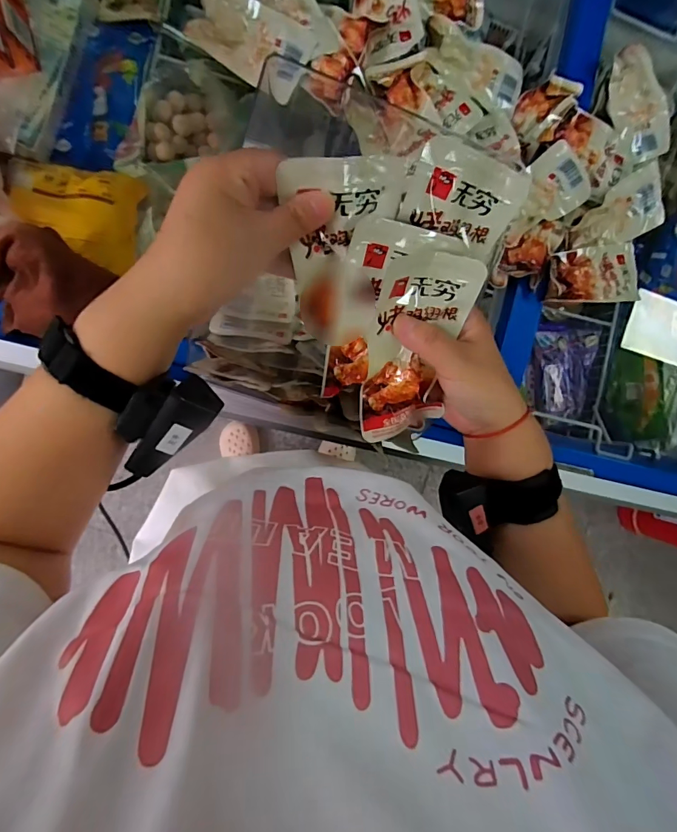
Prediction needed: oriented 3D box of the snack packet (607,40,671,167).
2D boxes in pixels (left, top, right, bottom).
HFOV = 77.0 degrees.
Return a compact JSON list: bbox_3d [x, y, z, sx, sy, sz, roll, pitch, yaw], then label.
[{"bbox_3d":[0.376,-0.391,0.531,0.074,0.030,0.129,-22,95,-7],"label":"snack packet"}]

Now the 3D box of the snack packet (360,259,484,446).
[{"bbox_3d":[0.056,-0.046,0.323,0.074,0.023,0.141,9,120,-9],"label":"snack packet"}]

